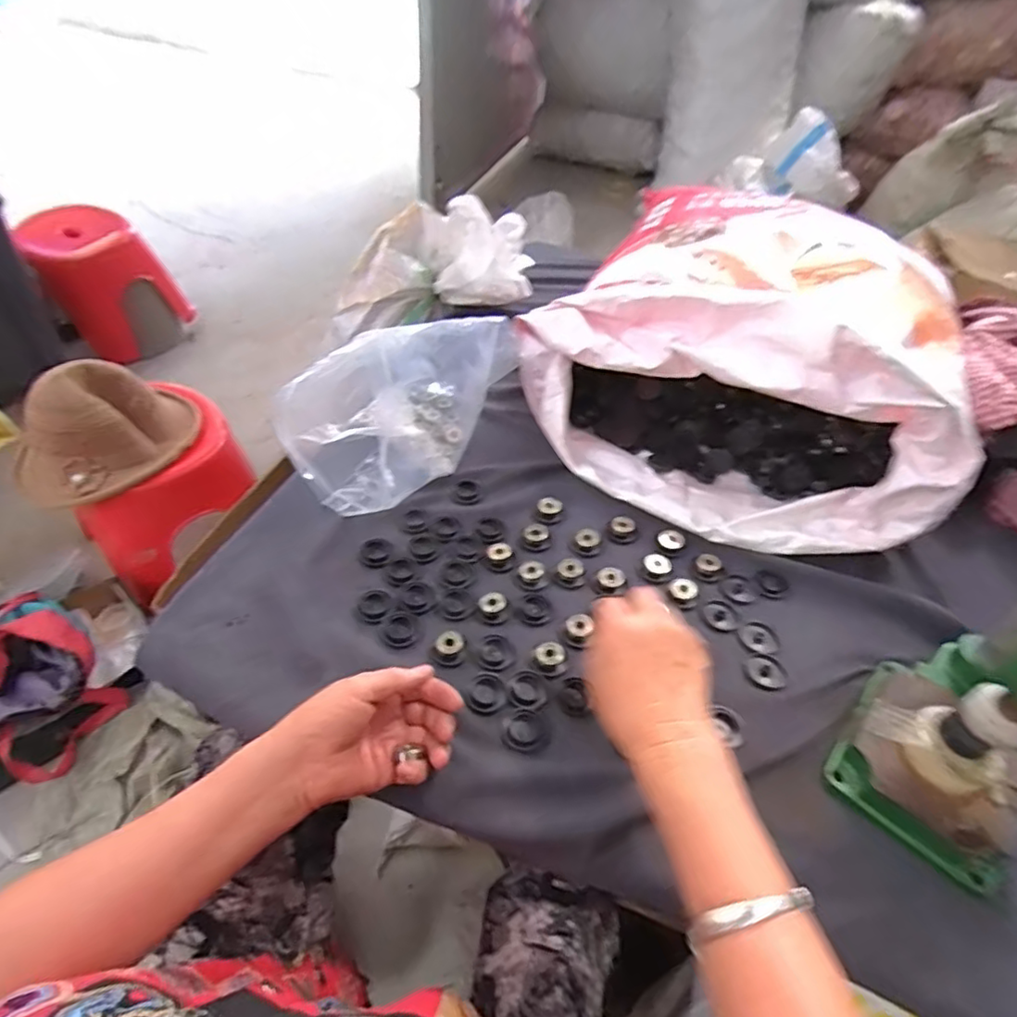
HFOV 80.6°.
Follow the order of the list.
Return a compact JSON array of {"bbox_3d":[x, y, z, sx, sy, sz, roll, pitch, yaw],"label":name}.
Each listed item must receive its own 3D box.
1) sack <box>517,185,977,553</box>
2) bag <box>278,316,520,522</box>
[{"bbox_3d":[0.321,-0.255,0.779,0.440,0.196,0.659,22,48,14],"label":"sack"},{"bbox_3d":[-0.120,-0.134,0.648,0.161,0.158,0.251,26,49,18],"label":"bag"}]

